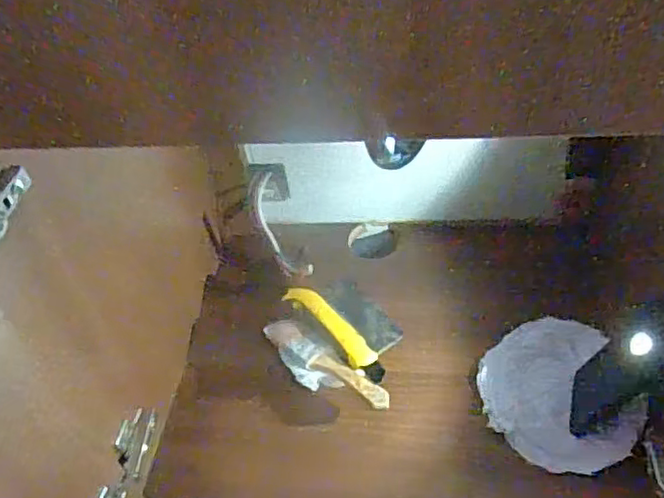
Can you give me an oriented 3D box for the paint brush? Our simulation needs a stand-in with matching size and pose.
[{"bbox_3d":[-0.014,0.136,0.705,0.050,0.026,0.169,-38,51,-27],"label":"paint brush"}]

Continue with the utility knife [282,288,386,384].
[{"bbox_3d":[0.002,0.090,0.724,0.029,0.017,0.161,-32,48,-23],"label":"utility knife"}]

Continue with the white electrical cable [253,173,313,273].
[{"bbox_3d":[-0.076,-0.029,0.871,0.043,0.029,0.158,-21,74,-12],"label":"white electrical cable"}]

